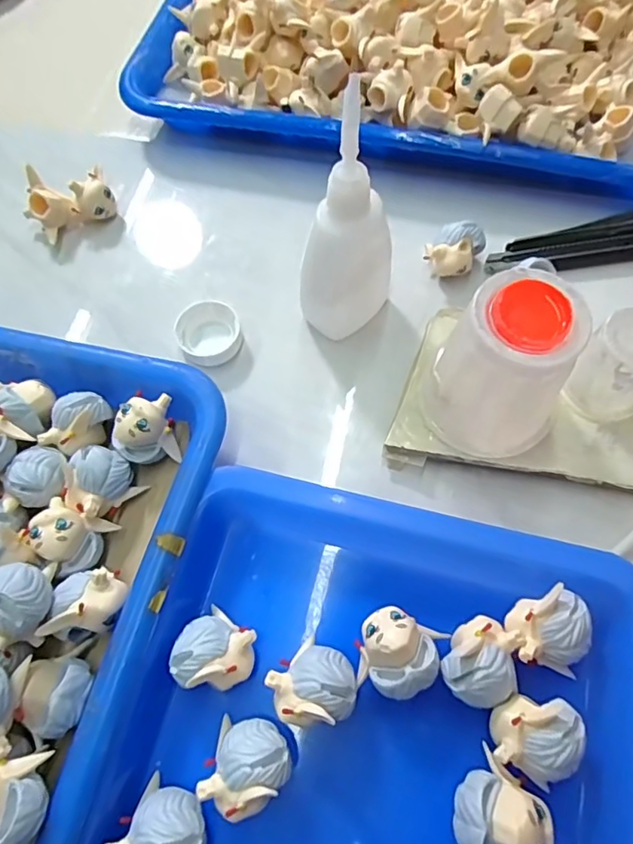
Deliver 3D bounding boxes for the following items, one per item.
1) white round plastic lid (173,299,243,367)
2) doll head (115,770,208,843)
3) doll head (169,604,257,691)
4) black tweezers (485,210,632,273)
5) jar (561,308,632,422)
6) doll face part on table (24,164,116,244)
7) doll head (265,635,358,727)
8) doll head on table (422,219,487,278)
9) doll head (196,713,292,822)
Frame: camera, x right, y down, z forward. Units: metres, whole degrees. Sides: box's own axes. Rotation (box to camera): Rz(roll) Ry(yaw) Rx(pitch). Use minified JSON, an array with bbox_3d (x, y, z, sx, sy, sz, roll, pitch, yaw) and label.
[{"bbox_3d":[-0.051,-0.042,0.256,0.030,0.009,0.032,-1,67,2],"label":"white round plastic lid"},{"bbox_3d":[-0.048,0.131,0.169,0.026,0.031,0.025,-1,67,2],"label":"doll head"},{"bbox_3d":[-0.036,0.079,0.189,0.027,0.027,0.024,4,67,4],"label":"doll head"},{"bbox_3d":[0.153,-0.096,0.272,0.134,0.014,0.030,-8,67,-1],"label":"black tweezers"},{"bbox_3d":[0.123,-0.020,0.219,0.030,0.041,0.033,-1,67,2],"label":"jar"},{"bbox_3d":[-0.131,-0.118,0.285,0.044,0.025,0.029,-29,69,-10],"label":"doll face part on table"},{"bbox_3d":[-0.001,0.089,0.181,0.027,0.024,0.025,-1,67,2],"label":"doll head"},{"bbox_3d":[0.068,-0.083,0.264,0.022,0.025,0.022,34,72,15],"label":"doll head on table"},{"bbox_3d":[-0.022,0.111,0.173,0.026,0.024,0.026,-1,67,2],"label":"doll head"}]

